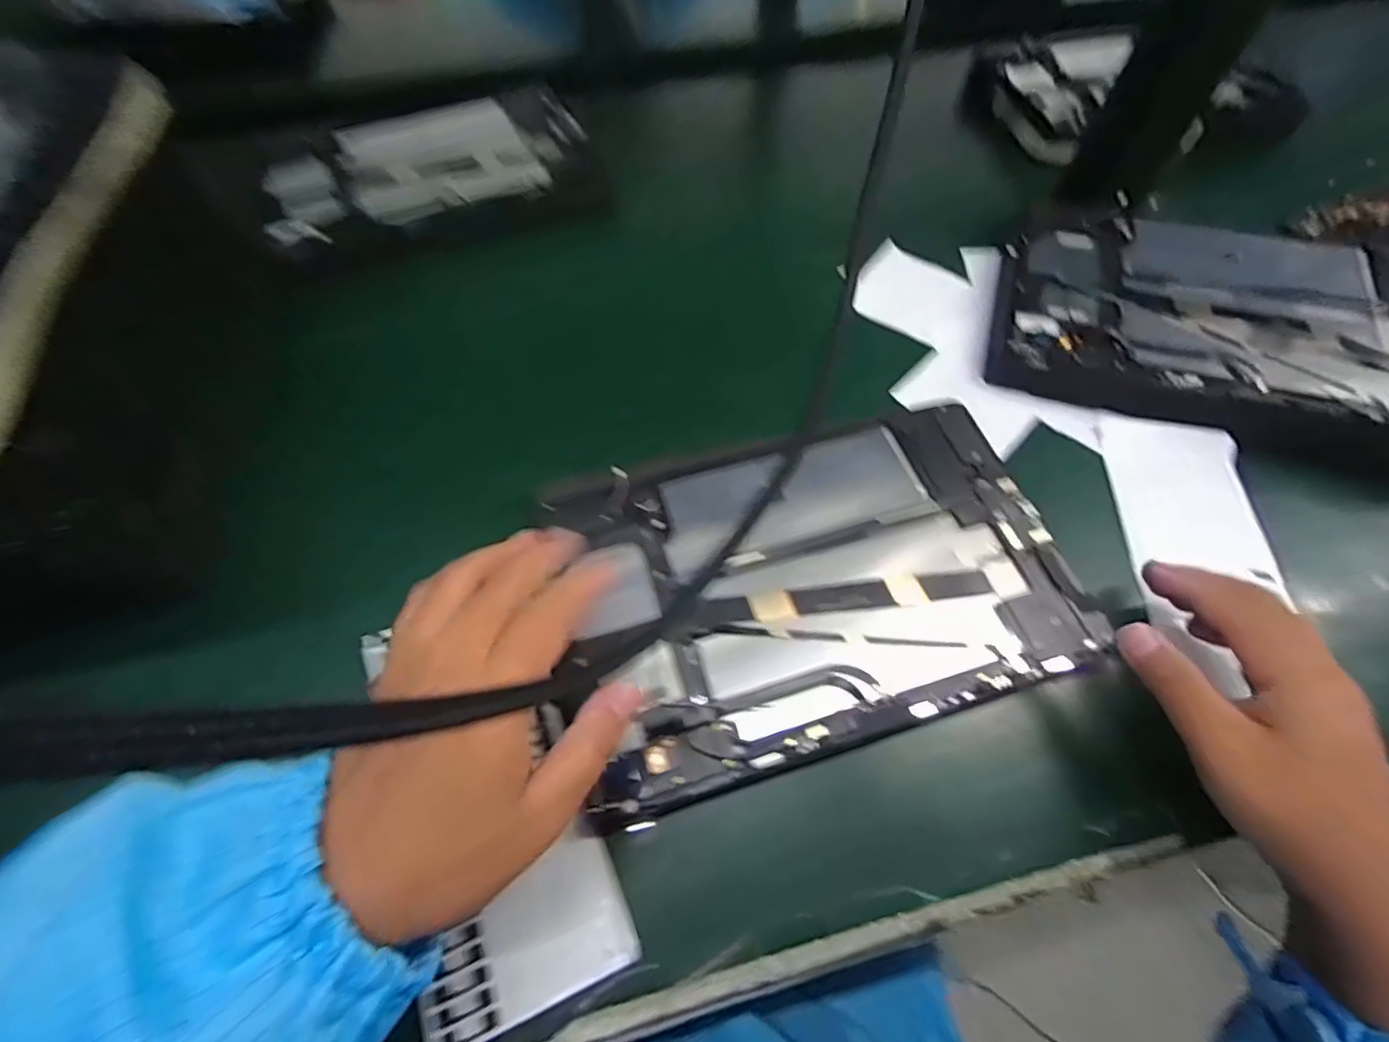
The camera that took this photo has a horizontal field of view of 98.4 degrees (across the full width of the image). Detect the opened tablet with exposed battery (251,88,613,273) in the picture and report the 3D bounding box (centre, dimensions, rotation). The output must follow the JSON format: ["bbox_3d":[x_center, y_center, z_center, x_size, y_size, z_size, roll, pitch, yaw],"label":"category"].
[{"bbox_3d":[-0.202,-0.269,0.453,0.235,0.019,0.167,-27,68,-17],"label":"opened tablet with exposed battery"}]

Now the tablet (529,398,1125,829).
[{"bbox_3d":[0.056,0.024,0.284,0.226,0.008,0.155,-15,62,-9],"label":"tablet"}]

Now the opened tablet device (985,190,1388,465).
[{"bbox_3d":[0.308,-0.119,0.352,0.239,0.022,0.157,17,65,13],"label":"opened tablet device"}]

